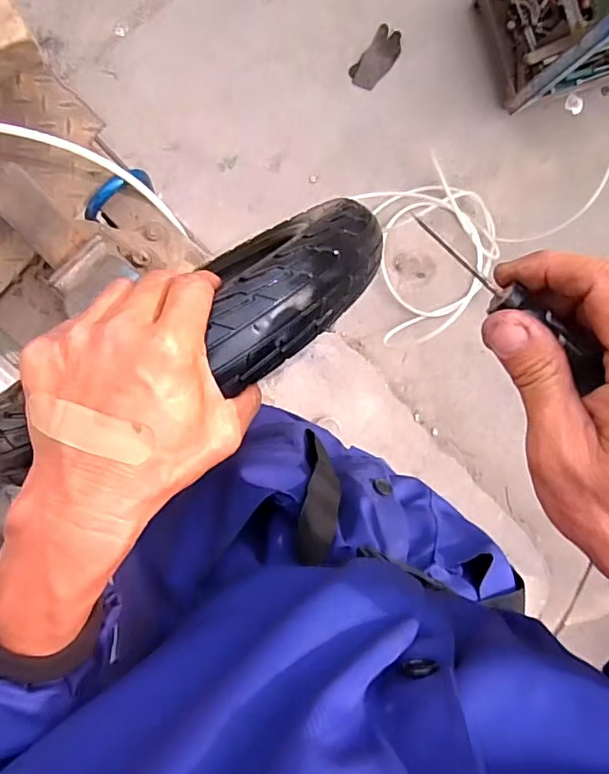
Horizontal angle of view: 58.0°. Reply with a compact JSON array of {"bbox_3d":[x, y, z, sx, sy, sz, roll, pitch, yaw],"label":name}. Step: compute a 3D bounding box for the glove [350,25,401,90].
[{"bbox_3d":[0.197,-0.887,1.492,0.084,0.027,0.169,36,88,-9],"label":"glove"}]

